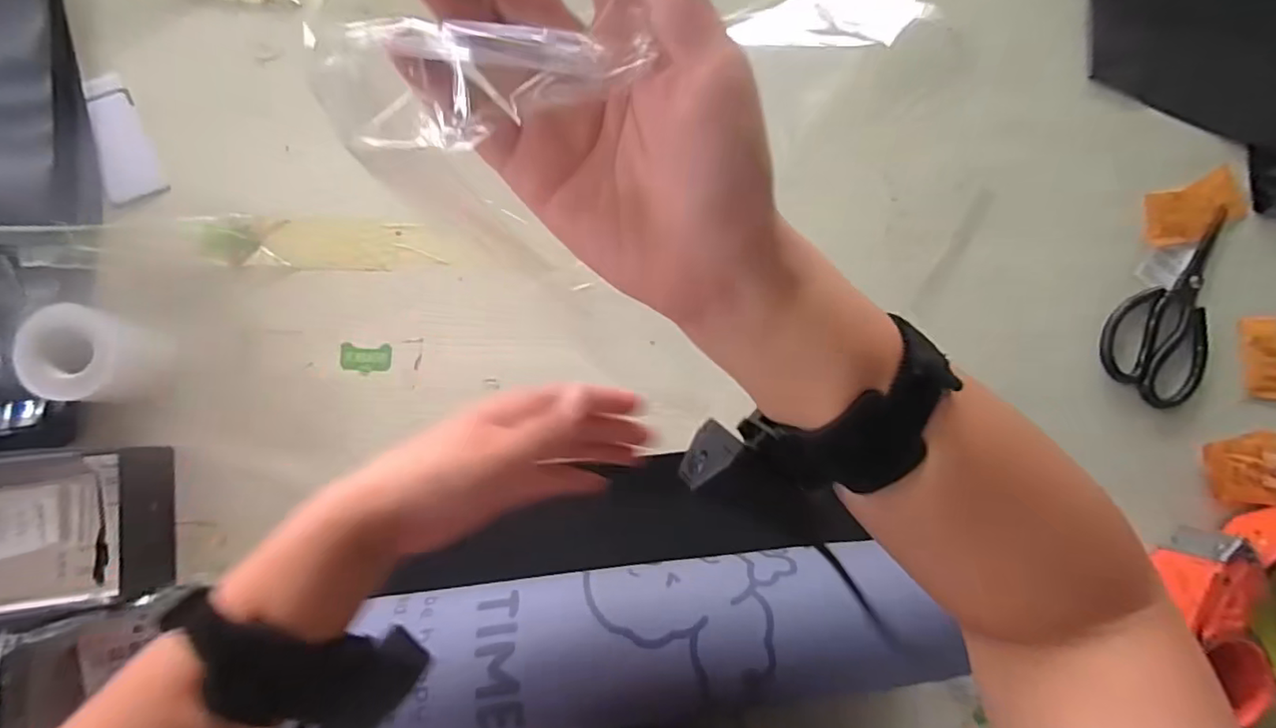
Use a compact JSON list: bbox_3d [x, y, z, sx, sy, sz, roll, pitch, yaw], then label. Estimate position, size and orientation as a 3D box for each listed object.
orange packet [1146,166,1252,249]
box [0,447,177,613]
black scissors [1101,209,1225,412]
[{"bbox_3d":[0.570,-0.159,0.592,0.127,0.013,0.057,-20,87,-9],"label":"orange packet"},{"bbox_3d":[-0.460,0.120,0.406,0.223,0.061,0.108,-4,85,-8],"label":"box"},{"bbox_3d":[0.545,-0.057,0.576,0.104,0.008,0.218,42,81,-1],"label":"black scissors"}]

